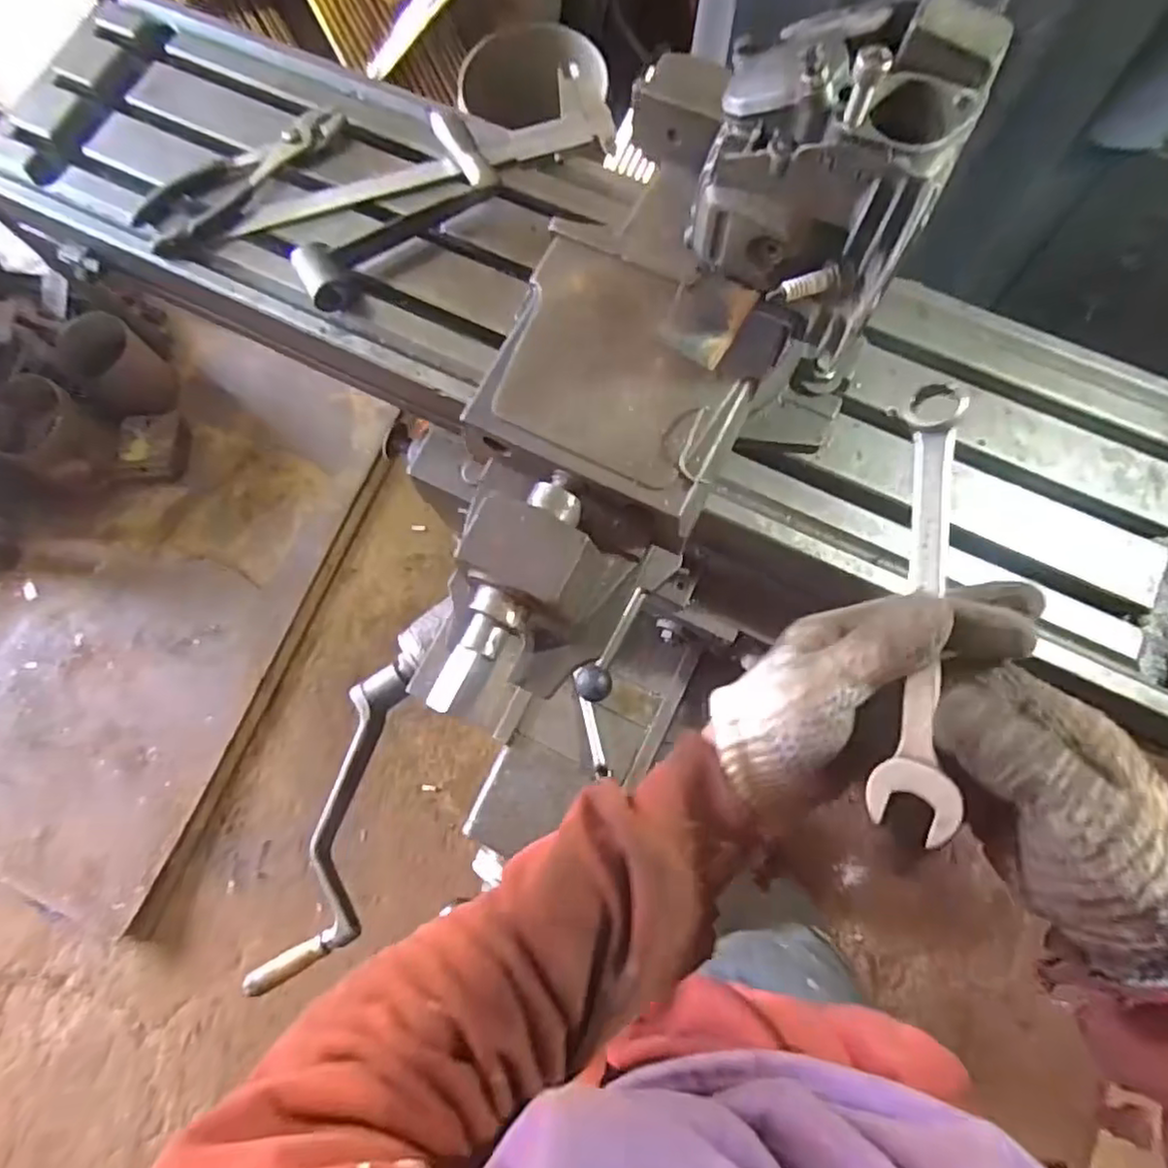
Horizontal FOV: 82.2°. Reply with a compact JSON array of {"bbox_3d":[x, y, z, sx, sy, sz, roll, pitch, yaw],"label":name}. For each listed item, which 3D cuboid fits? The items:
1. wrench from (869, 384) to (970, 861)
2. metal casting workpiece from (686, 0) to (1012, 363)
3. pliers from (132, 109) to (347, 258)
[{"bbox_3d":[0.159,0.007,0.317,0.037,0.009,0.214,0,78,33],"label":"wrench"},{"bbox_3d":[0.117,-0.203,0.322,0.110,0.118,0.109,21,77,6],"label":"metal casting workpiece"},{"bbox_3d":[-0.298,-0.357,0.578,0.190,0.019,0.064,-41,79,-9],"label":"pliers"}]

